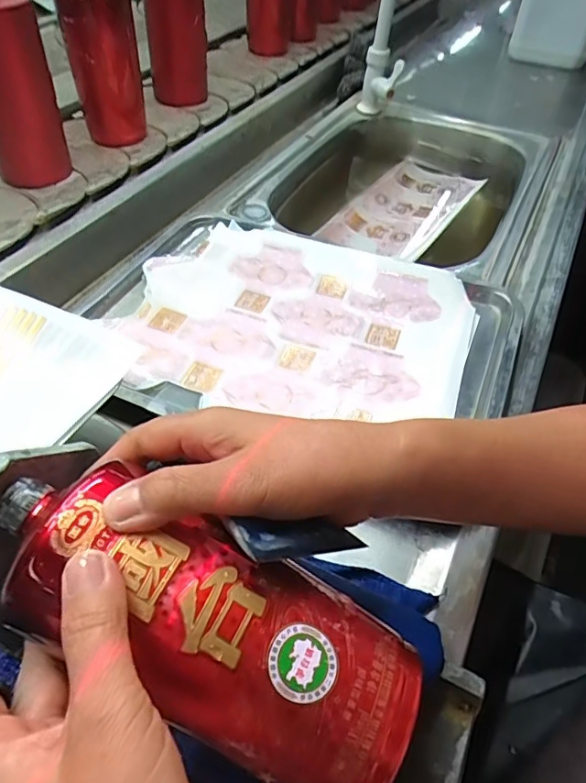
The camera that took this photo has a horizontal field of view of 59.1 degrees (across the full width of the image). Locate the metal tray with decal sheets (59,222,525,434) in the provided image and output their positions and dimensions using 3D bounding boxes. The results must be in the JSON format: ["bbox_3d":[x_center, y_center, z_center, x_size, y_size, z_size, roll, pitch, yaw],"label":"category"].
[{"bbox_3d":[-0.001,-0.064,0.481,0.380,0.030,0.272,23,52,11],"label":"metal tray with decal sheets"}]

